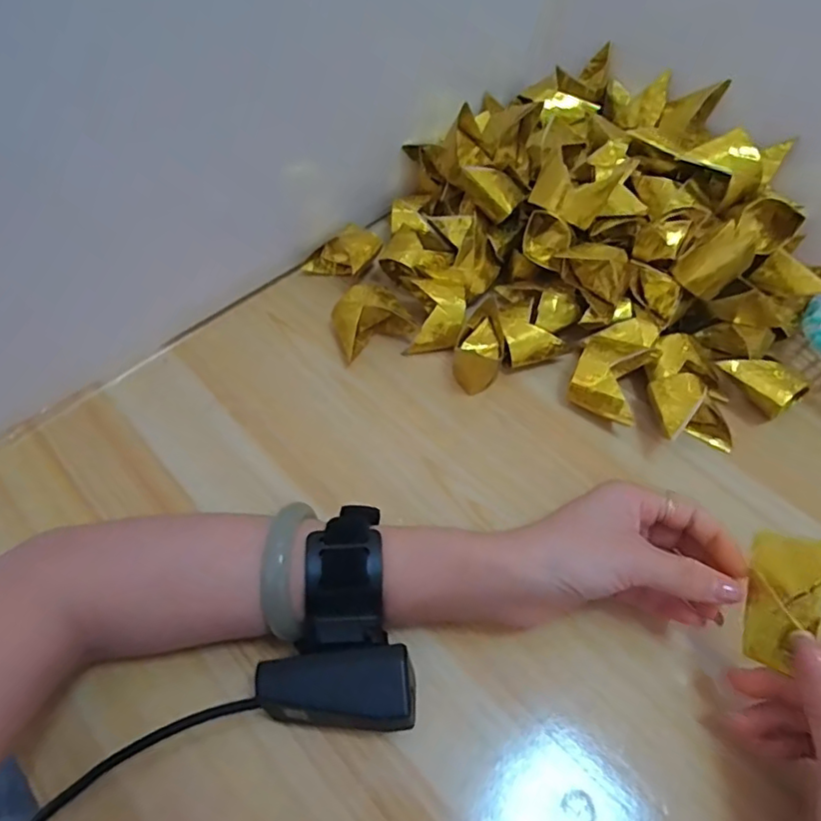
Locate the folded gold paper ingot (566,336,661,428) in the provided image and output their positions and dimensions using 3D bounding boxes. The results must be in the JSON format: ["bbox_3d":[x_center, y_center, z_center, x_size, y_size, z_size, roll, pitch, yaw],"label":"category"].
[{"bbox_3d":[0.136,-0.021,0.387,0.047,0.035,0.062,22,58,14],"label":"folded gold paper ingot"}]

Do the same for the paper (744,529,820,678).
[{"bbox_3d":[0.170,0.086,0.251,0.008,0.042,0.059,14,85,-34],"label":"paper"}]

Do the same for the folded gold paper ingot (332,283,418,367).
[{"bbox_3d":[-0.030,-0.065,0.412,0.057,0.036,0.040,-25,59,-17],"label":"folded gold paper ingot"}]

